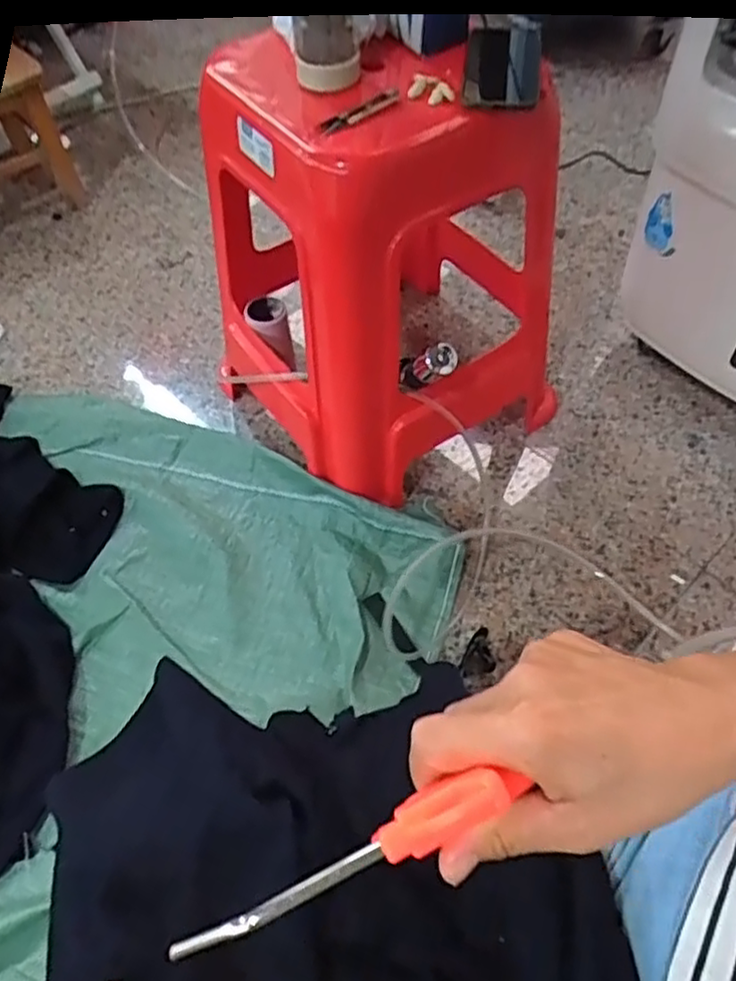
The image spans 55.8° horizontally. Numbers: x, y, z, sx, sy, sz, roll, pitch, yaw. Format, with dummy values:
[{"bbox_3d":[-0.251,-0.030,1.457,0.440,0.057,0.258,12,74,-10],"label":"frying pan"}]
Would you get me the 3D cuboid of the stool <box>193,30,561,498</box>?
[{"bbox_3d":[0.037,-0.307,0.939,0.424,0.483,0.377,-33,60,-20],"label":"stool"}]

